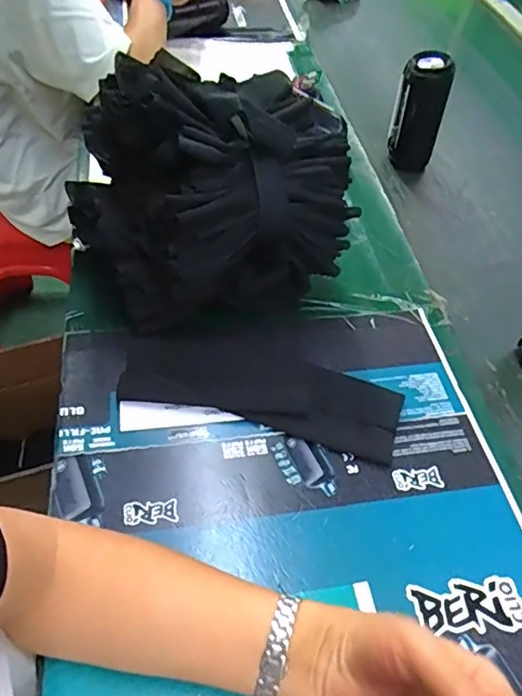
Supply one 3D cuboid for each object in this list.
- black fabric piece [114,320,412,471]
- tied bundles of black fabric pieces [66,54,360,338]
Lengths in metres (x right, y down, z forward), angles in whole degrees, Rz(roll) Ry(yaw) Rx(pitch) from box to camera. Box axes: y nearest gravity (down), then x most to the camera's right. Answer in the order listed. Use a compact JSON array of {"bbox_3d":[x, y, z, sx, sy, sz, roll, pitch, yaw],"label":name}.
[{"bbox_3d":[0.004,0.032,0.522,0.257,0.014,0.103,13,59,2],"label":"black fabric piece"},{"bbox_3d":[-0.049,-0.141,0.532,0.238,0.211,0.179,-12,54,-15],"label":"tied bundles of black fabric pieces"}]

